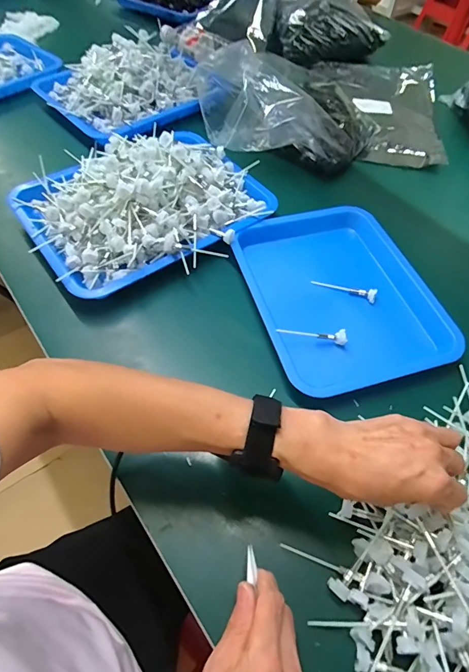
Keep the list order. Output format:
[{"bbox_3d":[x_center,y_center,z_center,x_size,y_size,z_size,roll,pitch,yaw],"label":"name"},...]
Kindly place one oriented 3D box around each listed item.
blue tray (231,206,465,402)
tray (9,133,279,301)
[{"bbox_3d":[0.136,-0.062,0.509,0.227,0.031,0.284,-13,58,-11],"label":"blue tray"},{"bbox_3d":[-0.122,-0.205,0.540,0.321,0.072,0.252,-33,64,-21],"label":"tray"}]

